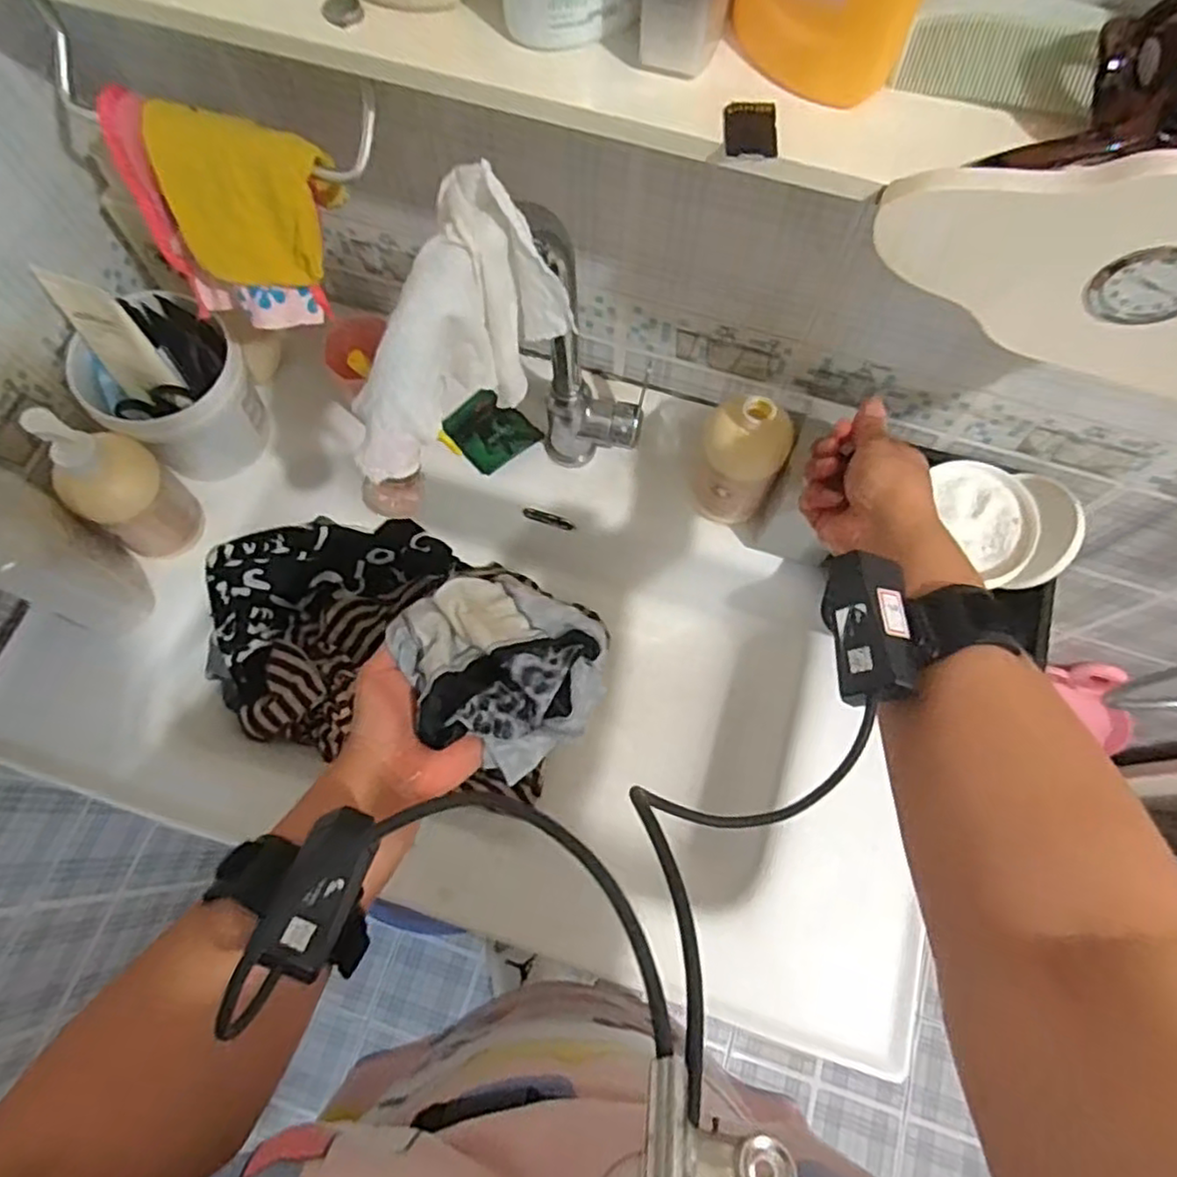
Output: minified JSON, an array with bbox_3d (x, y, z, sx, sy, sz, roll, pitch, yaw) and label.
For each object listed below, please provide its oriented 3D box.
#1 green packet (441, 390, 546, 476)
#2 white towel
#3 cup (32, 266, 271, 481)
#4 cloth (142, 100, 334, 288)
[{"bbox_3d":[-0.098,-0.154,0.671,0.070,0.019,0.078,-42,75,-13],"label":"green packet"},{"bbox_3d":[-0.072,-0.131,0.396,0.038,0.093,0.162,45,108,36],"label":"white towel"},{"bbox_3d":[-0.354,-0.178,0.582,0.112,0.179,0.120,0,71,-1],"label":"cup"},{"bbox_3d":[-0.206,-0.234,0.421,0.092,0.086,0.035,6,38,1],"label":"cloth"}]

